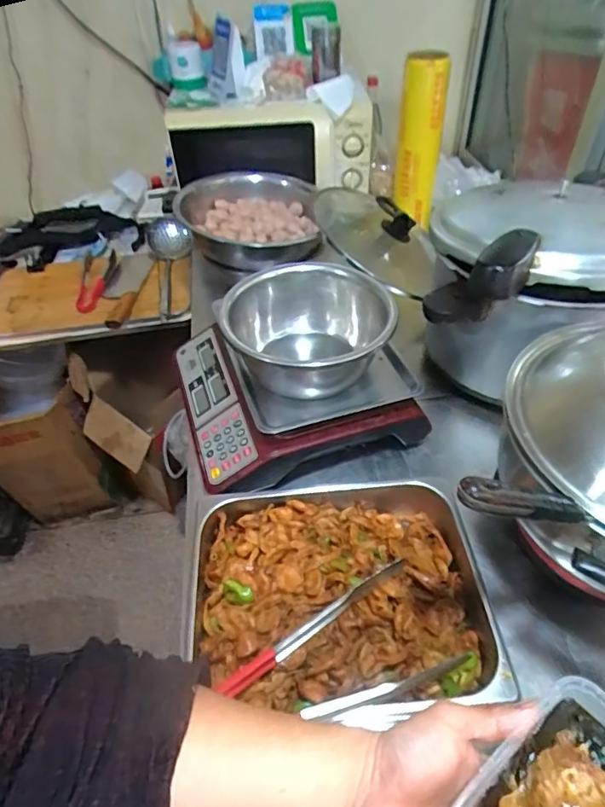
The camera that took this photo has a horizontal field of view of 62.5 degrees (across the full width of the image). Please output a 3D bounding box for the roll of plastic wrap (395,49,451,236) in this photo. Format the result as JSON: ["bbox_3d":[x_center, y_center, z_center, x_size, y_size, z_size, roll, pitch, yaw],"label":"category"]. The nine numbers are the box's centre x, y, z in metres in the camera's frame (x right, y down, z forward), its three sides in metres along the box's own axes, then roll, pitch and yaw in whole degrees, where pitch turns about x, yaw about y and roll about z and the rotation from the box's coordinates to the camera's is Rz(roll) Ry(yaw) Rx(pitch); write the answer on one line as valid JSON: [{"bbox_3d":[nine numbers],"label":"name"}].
[{"bbox_3d":[0.251,-0.551,1.082,0.095,0.325,0.086,9,47,12],"label":"roll of plastic wrap"}]

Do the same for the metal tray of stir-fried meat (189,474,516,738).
[{"bbox_3d":[0.041,0.211,0.564,0.327,0.059,0.256,-7,46,-3],"label":"metal tray of stir-fried meat"}]

